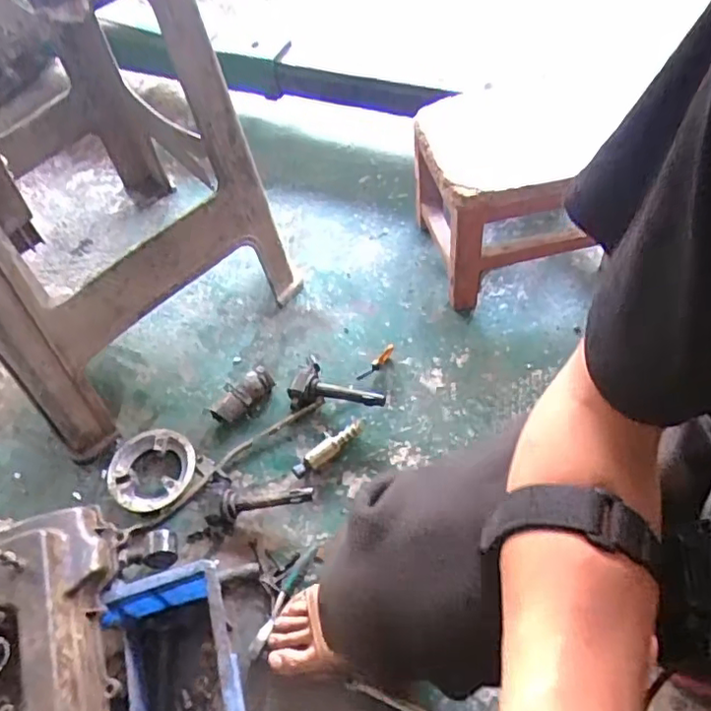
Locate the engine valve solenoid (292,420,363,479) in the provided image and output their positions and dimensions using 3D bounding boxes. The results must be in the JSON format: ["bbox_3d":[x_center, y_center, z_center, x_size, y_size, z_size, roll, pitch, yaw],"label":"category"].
[{"bbox_3d":[-0.034,0.129,0.862,0.025,0.027,0.123,38,66,27],"label":"engine valve solenoid"}]

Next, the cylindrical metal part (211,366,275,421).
[{"bbox_3d":[-0.170,0.061,0.938,0.055,0.041,0.106,32,63,24],"label":"cylindrical metal part"}]

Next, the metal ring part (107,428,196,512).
[{"bbox_3d":[-0.291,0.165,0.882,0.116,0.027,0.117,4,55,8],"label":"metal ring part"}]

